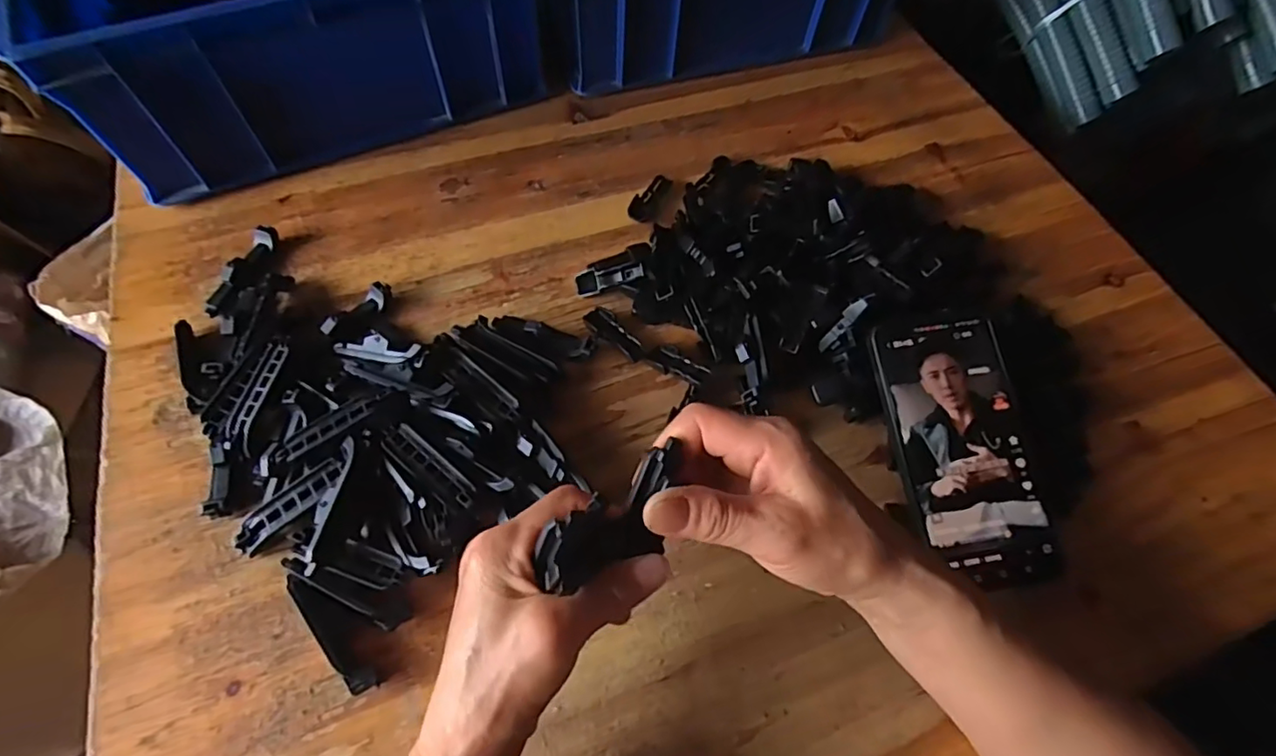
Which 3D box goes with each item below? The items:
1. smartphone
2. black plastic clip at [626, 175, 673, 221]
[{"bbox_3d":[0.196,0.036,0.351,0.083,0.008,0.166,-5,77,-4],"label":"smartphone"},{"bbox_3d":[0.011,-0.147,0.471,0.021,0.008,0.051,25,63,10],"label":"black plastic clip"}]

